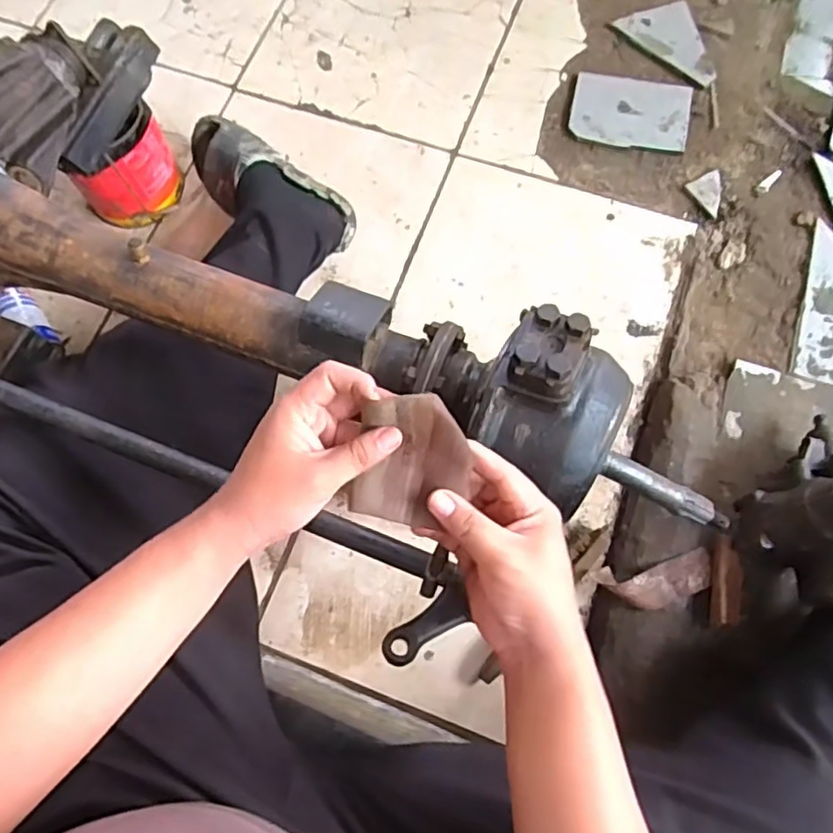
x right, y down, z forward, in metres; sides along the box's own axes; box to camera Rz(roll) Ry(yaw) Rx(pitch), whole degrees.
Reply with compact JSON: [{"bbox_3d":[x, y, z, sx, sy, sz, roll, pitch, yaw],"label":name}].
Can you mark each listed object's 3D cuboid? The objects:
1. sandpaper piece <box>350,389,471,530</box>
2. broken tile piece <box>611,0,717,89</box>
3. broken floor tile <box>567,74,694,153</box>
[{"bbox_3d":[-0.001,0.030,0.434,0.076,0.016,0.092,10,105,-5],"label":"sandpaper piece"},{"bbox_3d":[0.455,-0.657,1.089,0.194,0.015,0.118,43,80,12],"label":"broken tile piece"},{"bbox_3d":[0.354,-0.507,1.041,0.187,0.016,0.140,12,75,5],"label":"broken floor tile"}]

